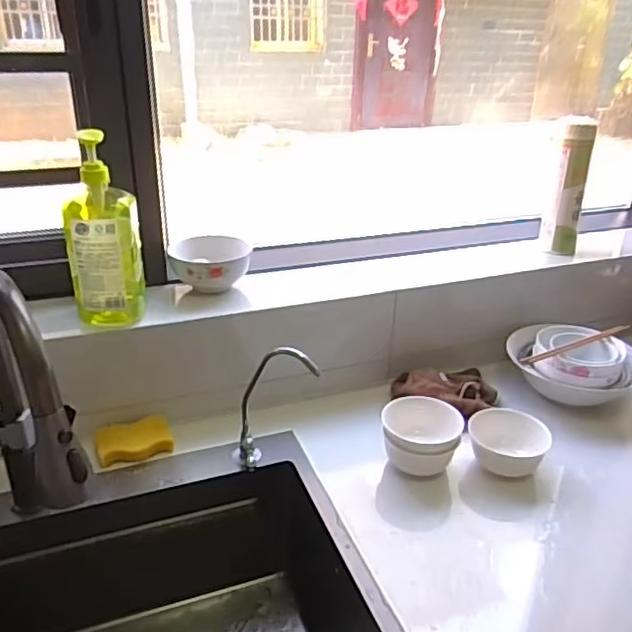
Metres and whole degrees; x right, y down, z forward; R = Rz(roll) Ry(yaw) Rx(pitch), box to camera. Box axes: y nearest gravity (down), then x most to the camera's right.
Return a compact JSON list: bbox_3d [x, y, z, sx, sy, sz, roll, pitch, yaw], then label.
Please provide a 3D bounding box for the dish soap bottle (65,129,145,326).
[{"bbox_3d":[-0.299,-0.115,0.870,0.094,0.266,0.058,-2,26,-6],"label":"dish soap bottle"}]

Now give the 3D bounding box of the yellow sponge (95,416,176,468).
[{"bbox_3d":[-0.273,0.186,0.924,0.108,0.017,0.082,-10,28,-21],"label":"yellow sponge"}]

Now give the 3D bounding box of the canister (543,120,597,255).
[{"bbox_3d":[0.502,-0.252,1.220,0.063,0.245,0.062,9,27,15],"label":"canister"}]

